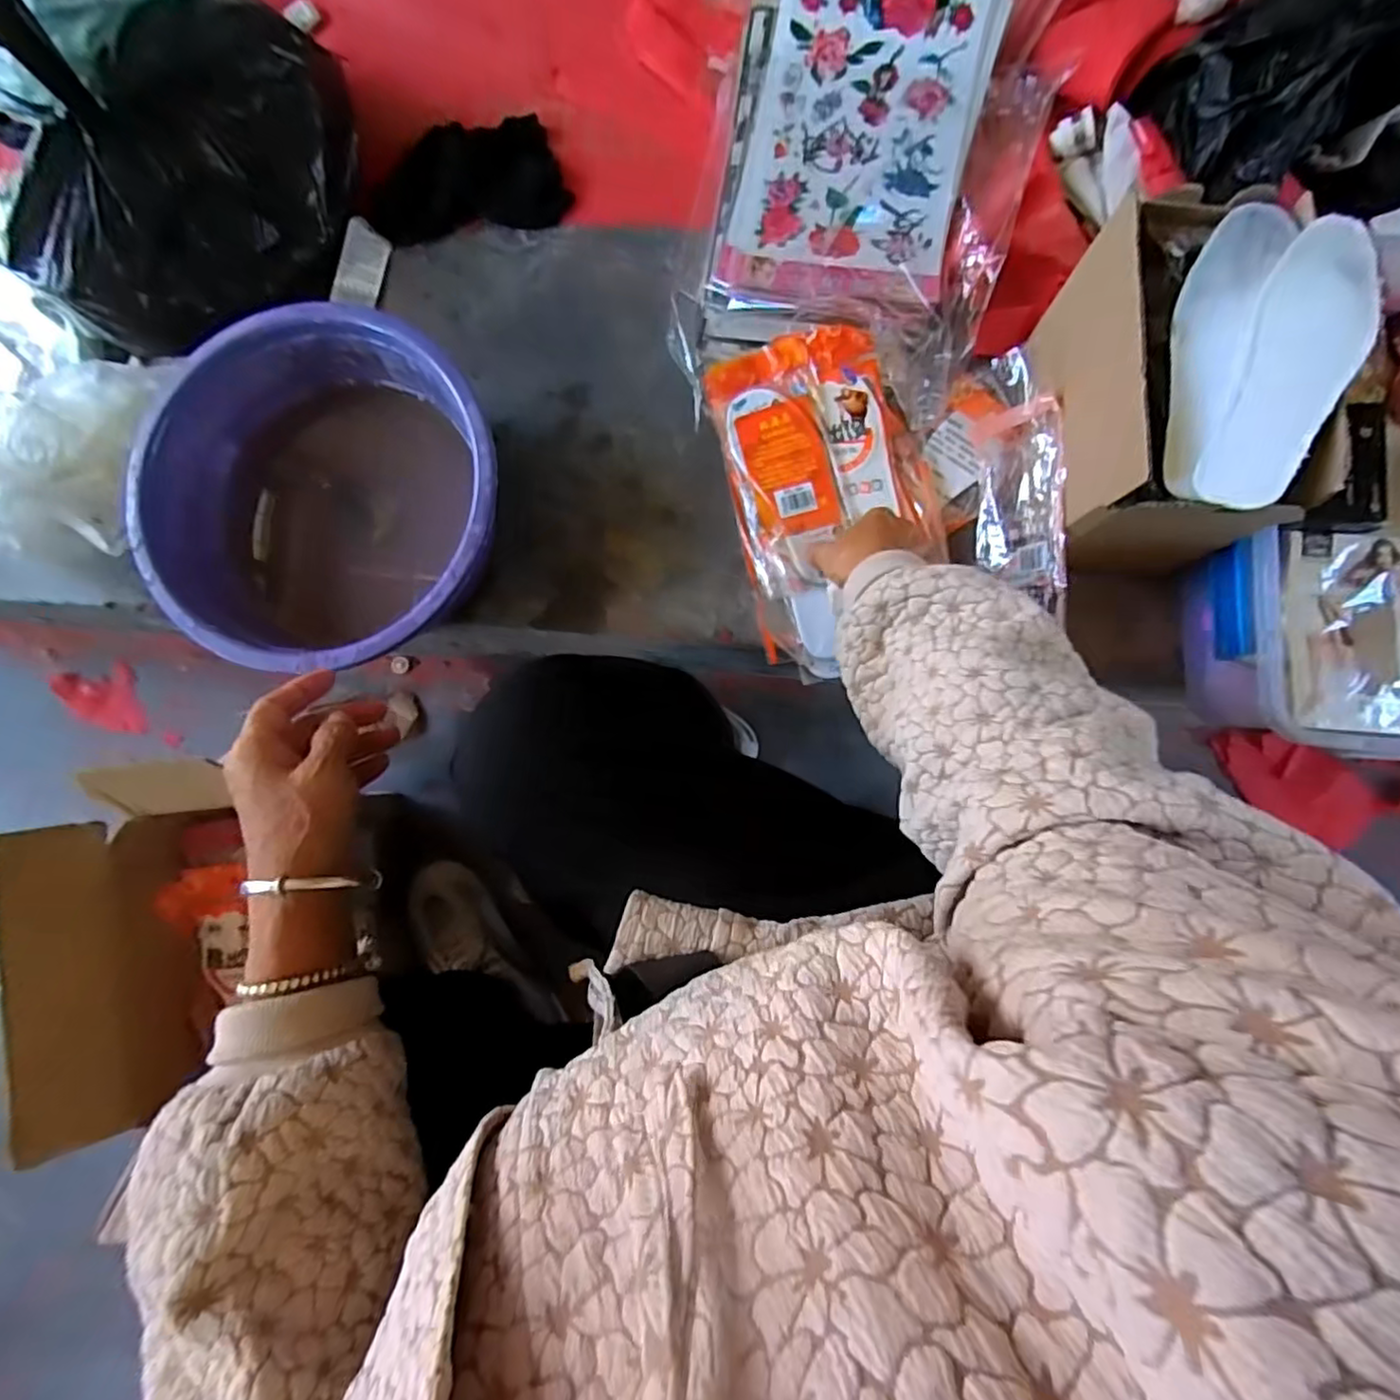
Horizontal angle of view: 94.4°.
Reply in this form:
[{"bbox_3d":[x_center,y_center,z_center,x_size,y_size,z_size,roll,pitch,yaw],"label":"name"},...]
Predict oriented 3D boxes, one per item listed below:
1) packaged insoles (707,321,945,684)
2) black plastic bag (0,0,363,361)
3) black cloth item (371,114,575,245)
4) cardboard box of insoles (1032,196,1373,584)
[{"bbox_3d":[0.117,-0.175,0.564,0.170,0.026,0.288,-11,85,2],"label":"packaged insoles"},{"bbox_3d":[-0.447,-0.465,0.547,0.171,0.208,0.318,33,88,5],"label":"black plastic bag"},{"bbox_3d":[-0.227,-0.498,0.622,0.182,0.034,0.090,-14,85,2],"label":"black cloth item"},{"bbox_3d":[0.329,-0.205,0.464,0.152,0.158,0.196,-2,86,3],"label":"cardboard box of insoles"}]

